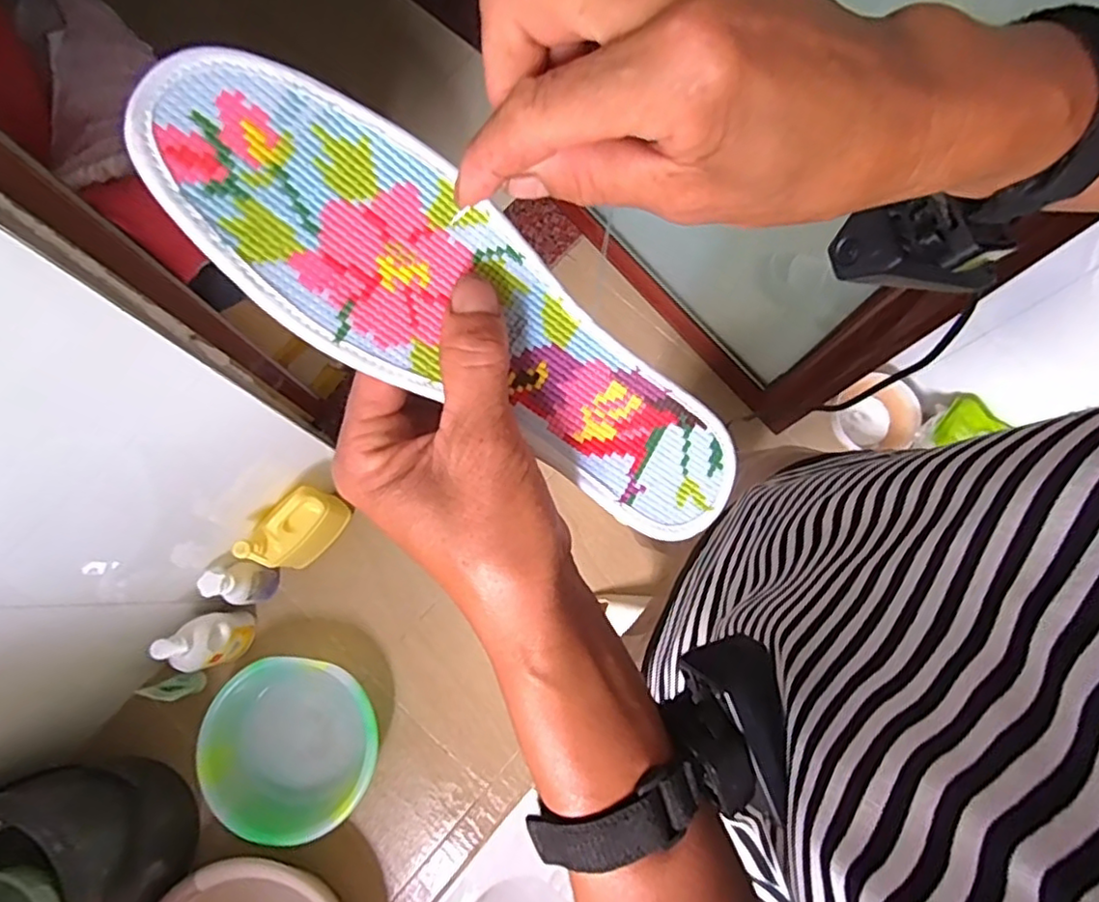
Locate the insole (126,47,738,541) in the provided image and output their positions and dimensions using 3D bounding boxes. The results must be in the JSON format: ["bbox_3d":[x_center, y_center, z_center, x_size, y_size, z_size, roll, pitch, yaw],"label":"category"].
[{"bbox_3d":[-0.019,-0.040,0.213,0.219,0.009,0.067,33,79,-23],"label":"insole"}]

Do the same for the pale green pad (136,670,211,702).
[{"bbox_3d":[-0.658,0.418,1.111,0.027,0.118,0.038,-16,78,23],"label":"pale green pad"}]

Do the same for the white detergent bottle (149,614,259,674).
[{"bbox_3d":[-0.585,0.324,1.068,0.069,0.214,0.088,-11,79,-2],"label":"white detergent bottle"}]

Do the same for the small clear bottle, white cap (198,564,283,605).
[{"bbox_3d":[-0.534,0.233,1.094,0.064,0.156,0.067,0,78,0],"label":"small clear bottle, white cap"}]

